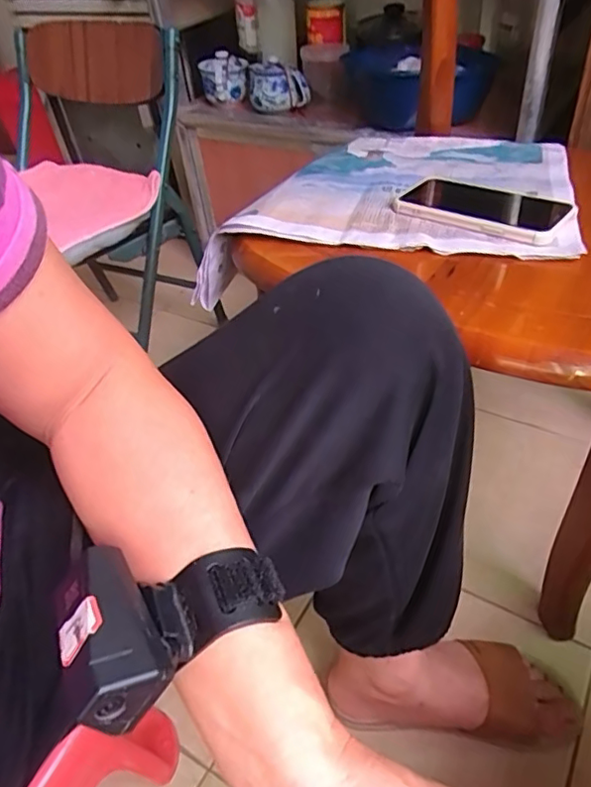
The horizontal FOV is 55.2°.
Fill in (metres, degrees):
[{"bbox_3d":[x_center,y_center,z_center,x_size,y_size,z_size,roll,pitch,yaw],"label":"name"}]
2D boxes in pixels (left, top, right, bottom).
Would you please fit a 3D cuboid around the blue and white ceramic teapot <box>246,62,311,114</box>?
[{"bbox_3d":[-0.033,-0.564,1.030,0.105,0.070,0.099,-10,43,-3],"label":"blue and white ceramic teapot"}]

